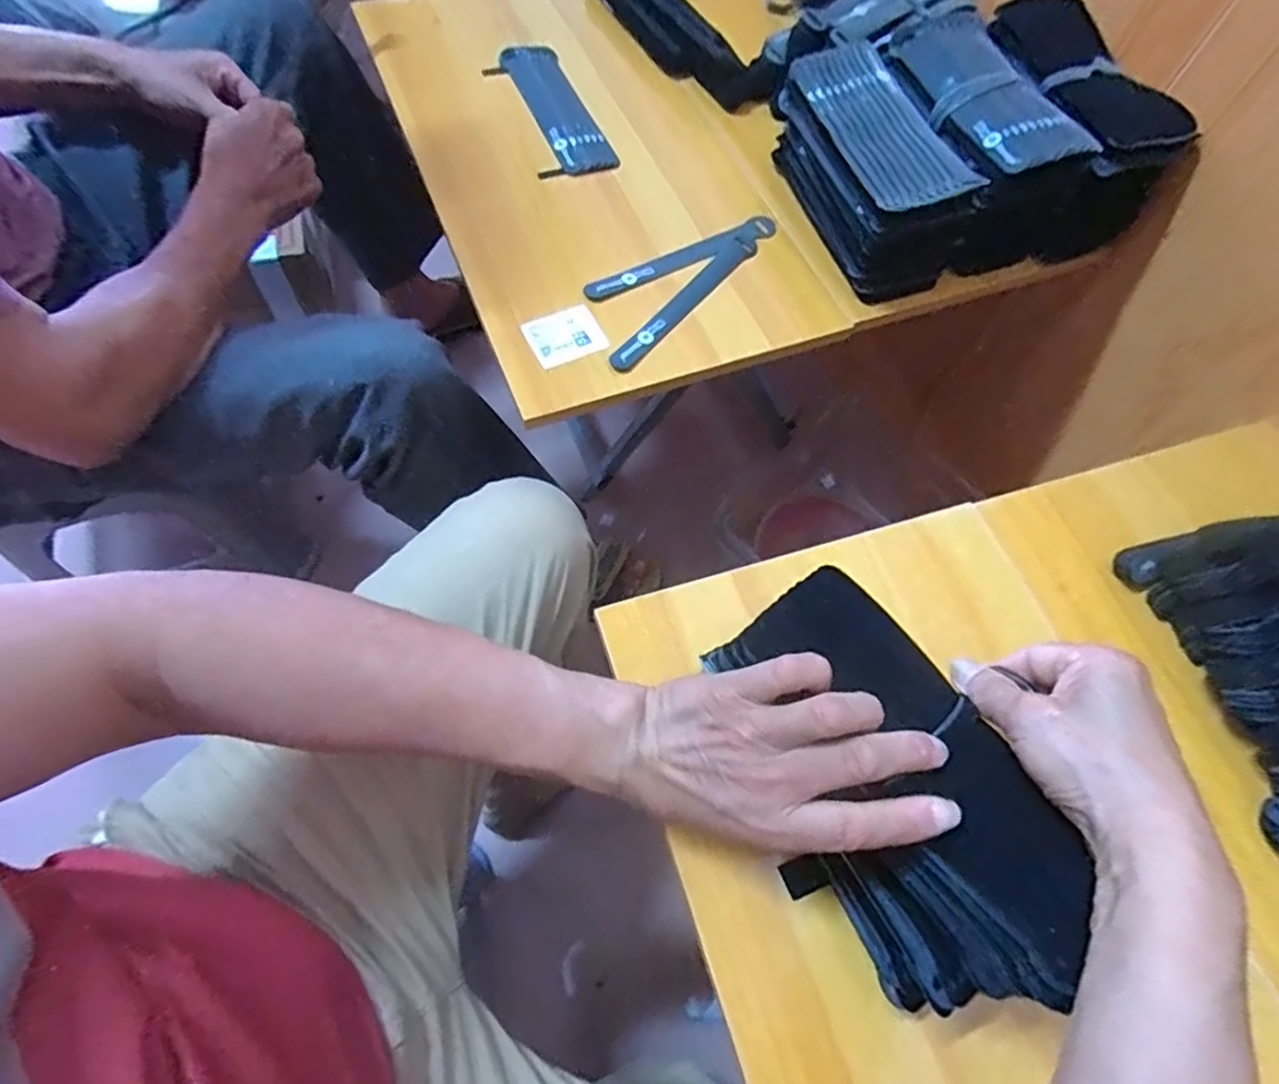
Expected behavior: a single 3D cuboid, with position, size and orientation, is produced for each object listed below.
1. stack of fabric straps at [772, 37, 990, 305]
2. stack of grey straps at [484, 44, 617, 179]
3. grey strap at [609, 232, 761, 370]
[{"bbox_3d":[0.203,-0.331,0.590,0.092,0.089,0.206,-12,65,-10],"label":"stack of fabric straps"},{"bbox_3d":[-0.089,-0.434,0.672,0.080,0.020,0.198,-20,67,-13],"label":"stack of grey straps"},{"bbox_3d":[0.042,-0.209,0.572,0.022,0.008,0.199,36,67,13],"label":"grey strap"}]

